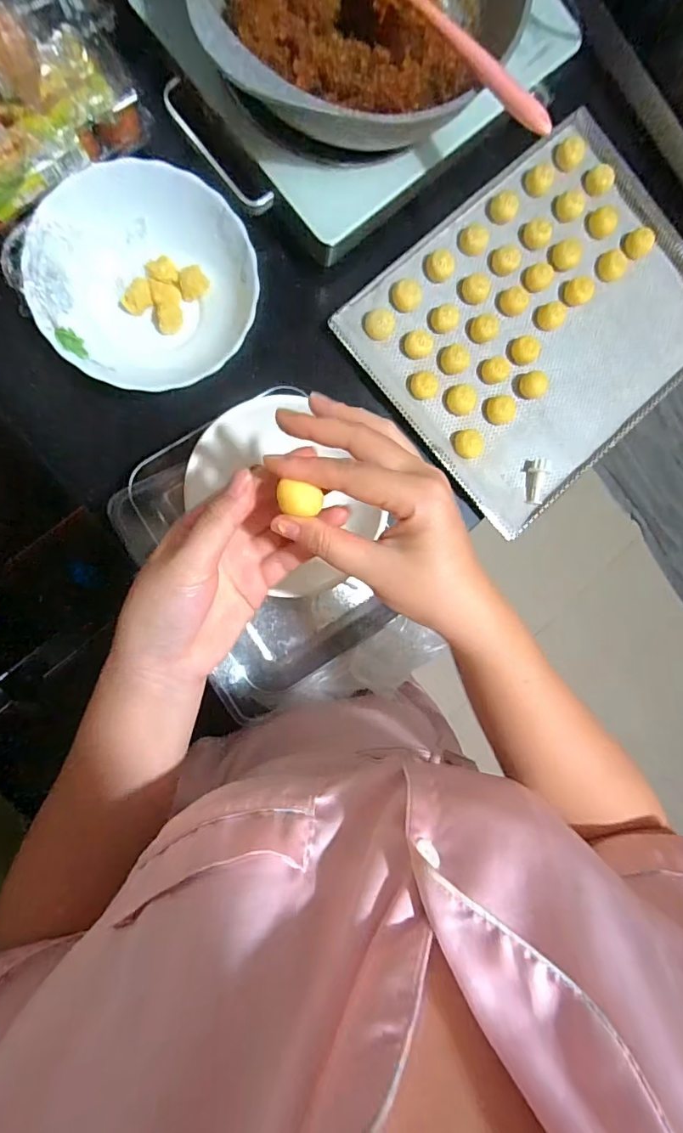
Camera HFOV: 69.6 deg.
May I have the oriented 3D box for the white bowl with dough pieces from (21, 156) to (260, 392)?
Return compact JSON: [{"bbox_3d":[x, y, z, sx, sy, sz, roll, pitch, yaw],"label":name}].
[{"bbox_3d":[-0.181,-0.260,0.471,0.194,0.079,0.200,32,85,-8],"label":"white bowl with dough pieces"}]

